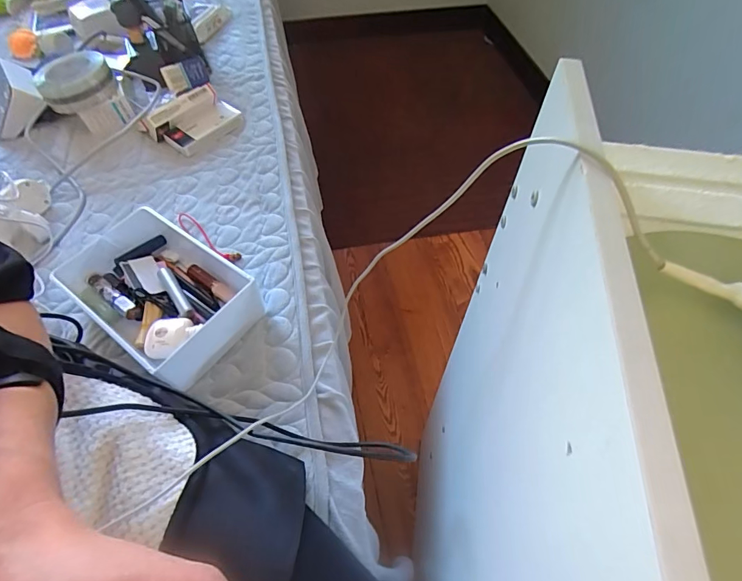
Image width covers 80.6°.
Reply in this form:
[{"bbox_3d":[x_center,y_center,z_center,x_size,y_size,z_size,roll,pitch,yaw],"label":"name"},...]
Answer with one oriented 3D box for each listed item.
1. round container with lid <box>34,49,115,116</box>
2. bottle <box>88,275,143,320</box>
[{"bbox_3d":[-0.516,-0.366,0.766,0.121,0.043,0.116,0,56,0],"label":"round container with lid"},{"bbox_3d":[-0.325,0.008,0.551,0.088,0.022,0.019,31,61,19],"label":"bottle"}]

